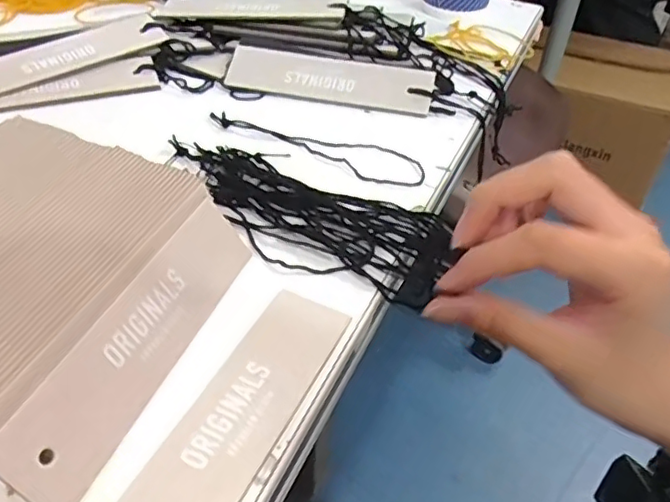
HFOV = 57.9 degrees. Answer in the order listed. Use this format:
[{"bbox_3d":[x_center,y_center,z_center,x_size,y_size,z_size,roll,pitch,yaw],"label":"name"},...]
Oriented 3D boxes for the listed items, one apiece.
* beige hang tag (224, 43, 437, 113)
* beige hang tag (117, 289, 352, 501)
[{"bbox_3d":[-0.003,-0.107,0.371,0.124,0.004,0.035,11,66,7],"label":"beige hang tag"},{"bbox_3d":[-0.034,0.057,0.198,0.031,0.004,0.124,18,44,17],"label":"beige hang tag"}]

